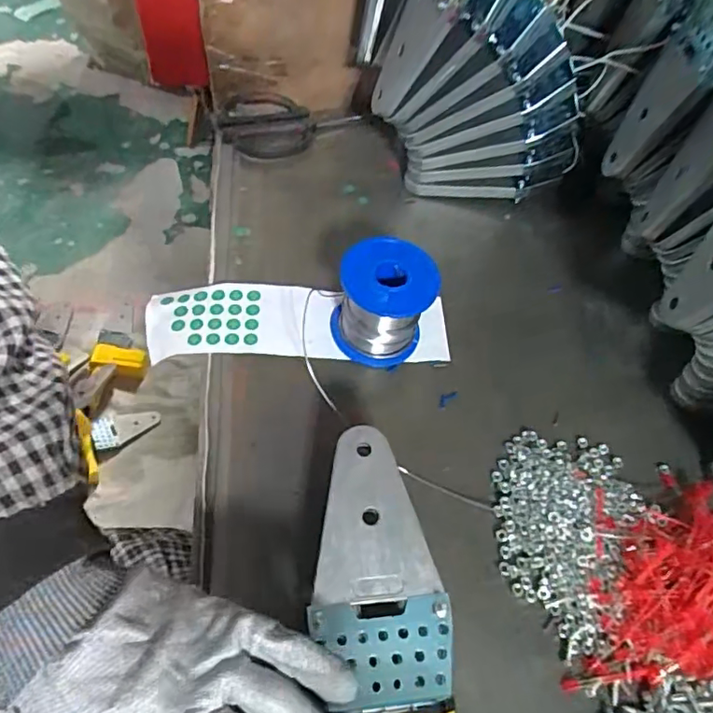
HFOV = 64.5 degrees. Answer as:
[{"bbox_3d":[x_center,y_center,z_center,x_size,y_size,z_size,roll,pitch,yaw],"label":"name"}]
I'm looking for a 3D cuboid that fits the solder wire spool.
[{"bbox_3d":[0.018,-0.037,0.391,0.064,0.064,0.059,4,58,-7],"label":"solder wire spool"}]

